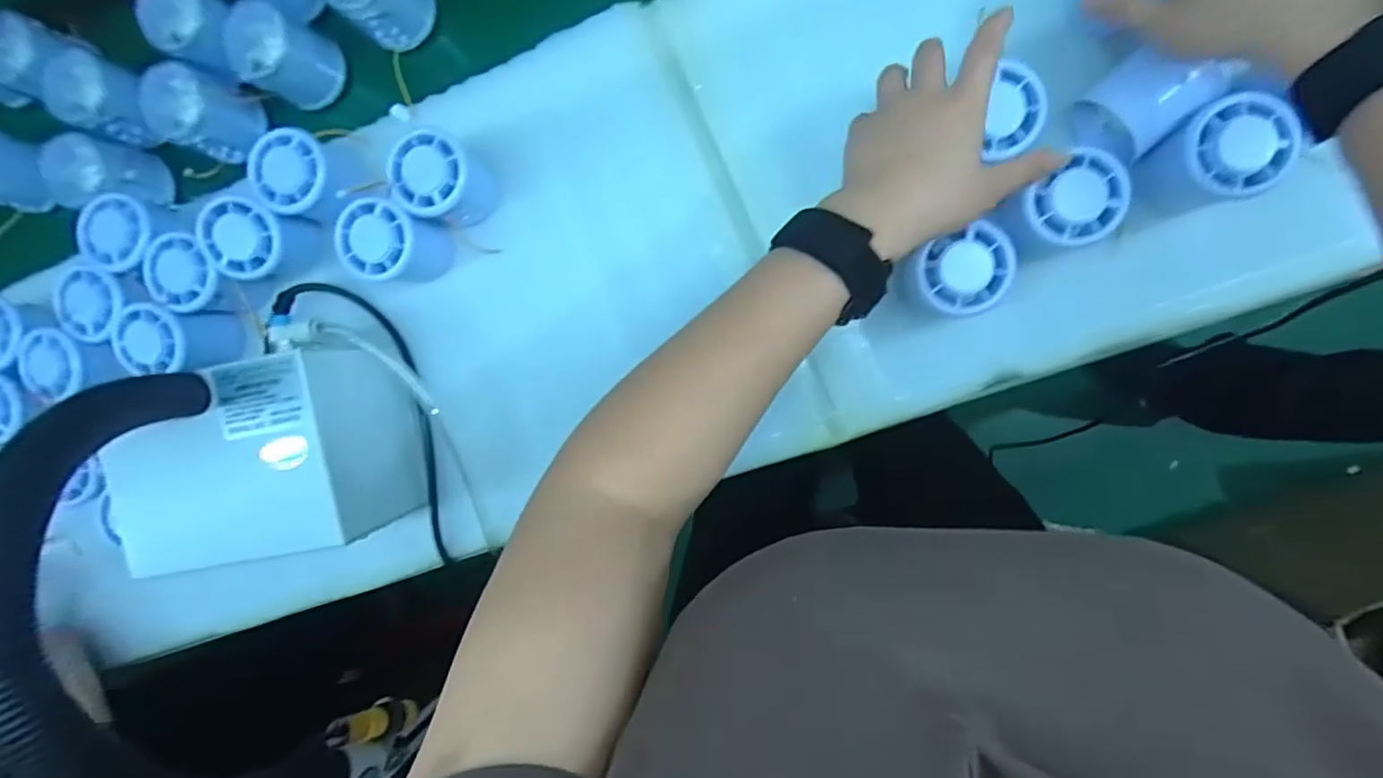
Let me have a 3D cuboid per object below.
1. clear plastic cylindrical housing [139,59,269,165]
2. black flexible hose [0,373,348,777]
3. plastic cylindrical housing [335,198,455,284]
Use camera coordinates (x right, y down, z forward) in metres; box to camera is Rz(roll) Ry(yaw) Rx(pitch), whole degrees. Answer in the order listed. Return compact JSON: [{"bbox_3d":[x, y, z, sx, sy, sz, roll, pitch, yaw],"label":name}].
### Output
[{"bbox_3d":[-0.381,-0.214,0.467,0.058,0.058,0.056,1,94,7],"label":"clear plastic cylindrical housing"},{"bbox_3d":[-0.272,0.123,0.310,0.037,0.143,0.272,-15,92,8],"label":"black flexible hose"},{"bbox_3d":[-0.208,-0.101,0.429,0.059,0.047,0.051,24,97,5],"label":"plastic cylindrical housing"}]

